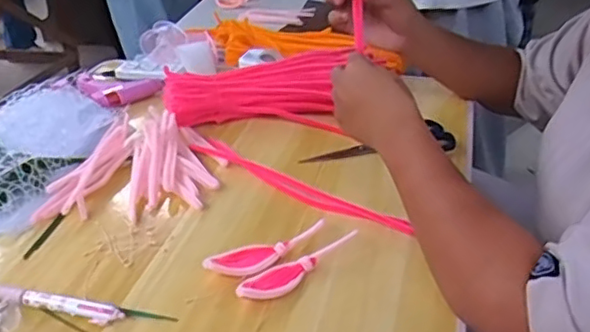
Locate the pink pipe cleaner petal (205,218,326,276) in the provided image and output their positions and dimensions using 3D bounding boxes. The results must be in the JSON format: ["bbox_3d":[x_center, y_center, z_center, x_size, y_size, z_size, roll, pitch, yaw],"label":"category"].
[{"bbox_3d":[-0.025,0.074,0.567,0.117,0.013,0.037,-29,39,-35],"label":"pink pipe cleaner petal"}]

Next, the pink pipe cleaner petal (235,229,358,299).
[{"bbox_3d":[0.006,0.089,0.542,0.124,0.010,0.030,-22,35,-27],"label":"pink pipe cleaner petal"}]

